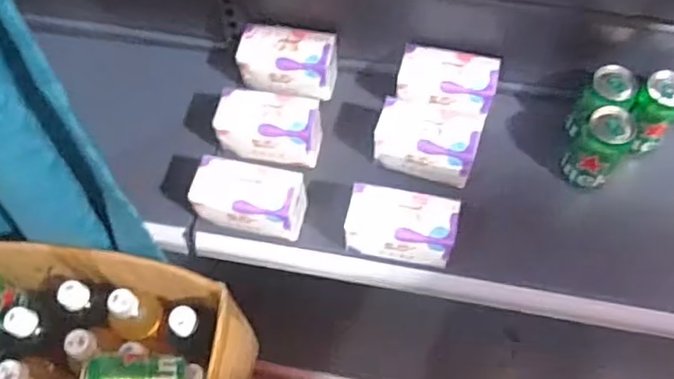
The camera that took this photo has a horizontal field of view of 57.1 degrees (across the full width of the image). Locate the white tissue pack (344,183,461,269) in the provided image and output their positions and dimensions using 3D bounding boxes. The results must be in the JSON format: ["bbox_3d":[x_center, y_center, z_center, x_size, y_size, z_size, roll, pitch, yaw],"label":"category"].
[{"bbox_3d":[0.078,0.045,0.751,0.128,0.060,0.075,14,64,9],"label":"white tissue pack"}]

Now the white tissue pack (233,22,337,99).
[{"bbox_3d":[-0.069,-0.176,0.863,0.130,0.069,0.076,4,63,4],"label":"white tissue pack"}]

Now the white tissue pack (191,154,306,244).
[{"bbox_3d":[-0.110,0.011,0.767,0.130,0.094,0.067,10,64,7],"label":"white tissue pack"}]

